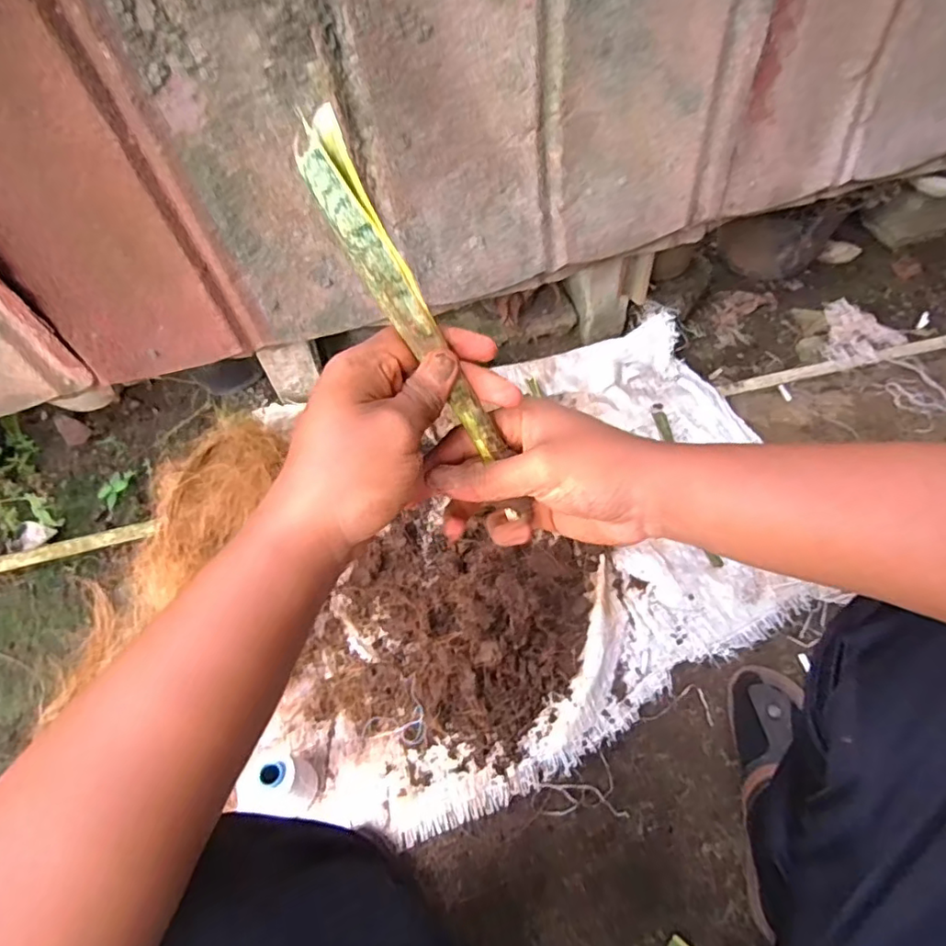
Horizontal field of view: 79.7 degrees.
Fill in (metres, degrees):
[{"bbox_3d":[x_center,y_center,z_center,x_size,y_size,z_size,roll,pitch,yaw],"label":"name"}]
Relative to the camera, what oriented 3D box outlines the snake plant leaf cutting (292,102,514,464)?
[{"bbox_3d":[-0.033,-0.086,0.292,0.024,0.184,0.011,-38,25,-15],"label":"snake plant leaf cutting"}]

